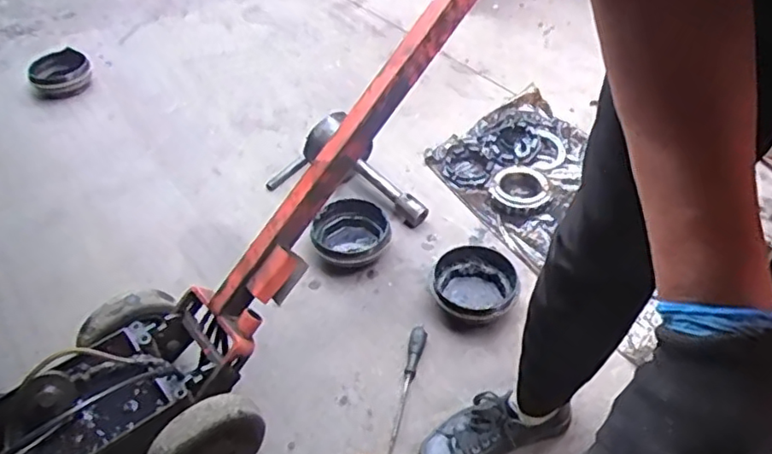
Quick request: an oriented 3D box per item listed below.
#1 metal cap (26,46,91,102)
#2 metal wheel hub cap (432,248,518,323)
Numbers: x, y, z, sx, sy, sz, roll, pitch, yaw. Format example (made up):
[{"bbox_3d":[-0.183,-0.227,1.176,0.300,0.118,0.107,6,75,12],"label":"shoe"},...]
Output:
[{"bbox_3d":[-0.913,-0.425,1.672,0.165,0.071,0.170,-23,50,-20],"label":"metal cap"},{"bbox_3d":[0.167,0.110,1.146,0.158,0.056,0.158,-1,46,1],"label":"metal wheel hub cap"}]

